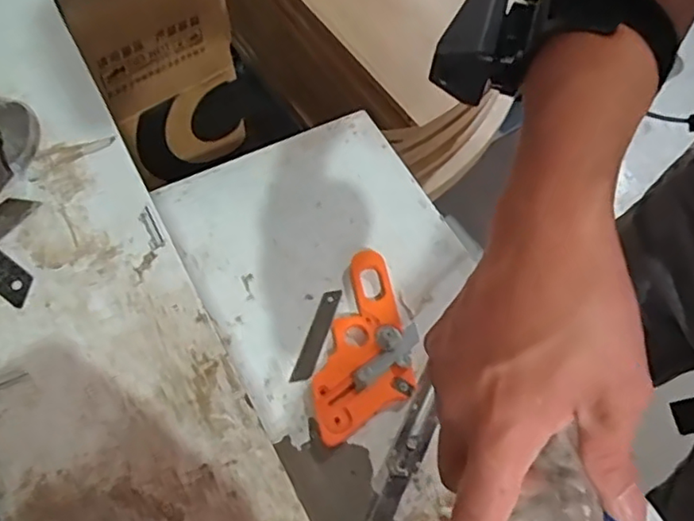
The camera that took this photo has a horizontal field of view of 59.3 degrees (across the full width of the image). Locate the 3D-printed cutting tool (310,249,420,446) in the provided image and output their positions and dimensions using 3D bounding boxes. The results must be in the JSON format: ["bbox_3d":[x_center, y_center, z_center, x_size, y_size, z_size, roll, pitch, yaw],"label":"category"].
[{"bbox_3d":[0.025,0.080,0.578,0.085,0.014,0.191,16,61,5],"label":"3D-printed cutting tool"}]

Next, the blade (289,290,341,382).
[{"bbox_3d":[-0.030,0.072,0.592,0.018,0.004,0.100,22,62,-4],"label":"blade"}]

